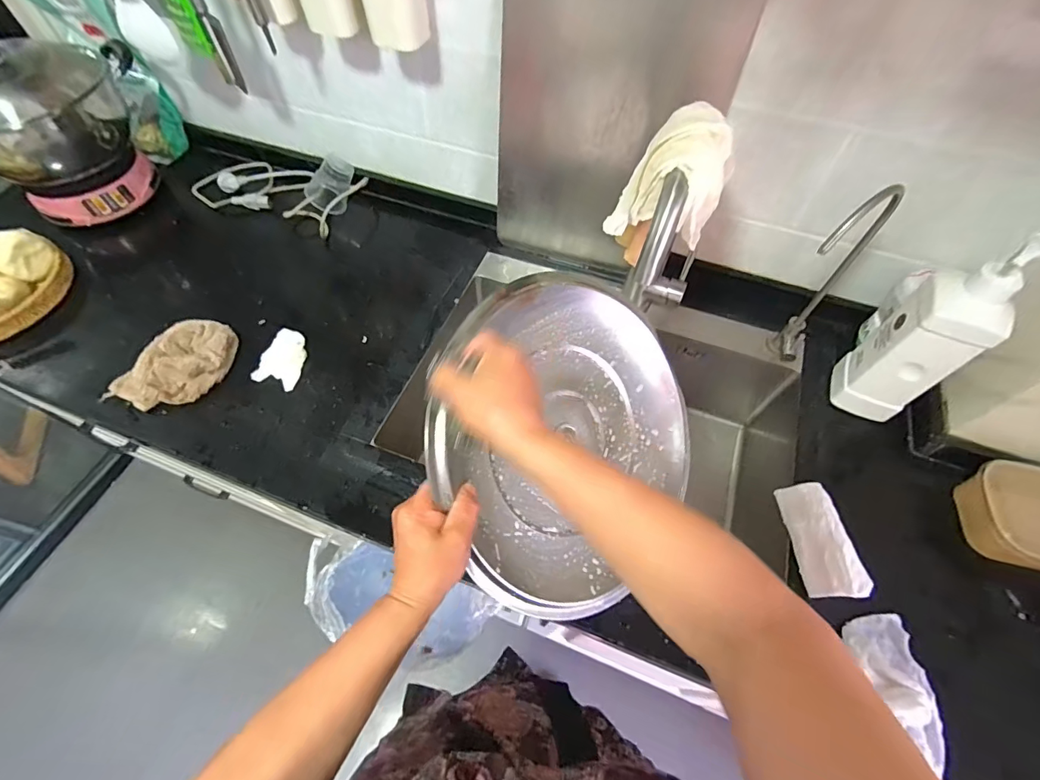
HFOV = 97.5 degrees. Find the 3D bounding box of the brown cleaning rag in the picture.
[{"bbox_3d":[-0.486,-0.035,0.654,0.108,0.055,0.157,27,61,15],"label":"brown cleaning rag"}]

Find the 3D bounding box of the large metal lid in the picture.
[{"bbox_3d":[0.047,0.040,0.470,0.316,0.038,0.307,3,84,-35],"label":"large metal lid"}]

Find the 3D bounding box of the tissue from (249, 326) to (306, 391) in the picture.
[{"bbox_3d":[-0.346,-0.046,0.671,0.055,0.023,0.090,12,58,7],"label":"tissue"}]

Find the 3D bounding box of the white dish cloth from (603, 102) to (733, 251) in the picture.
[{"bbox_3d":[0.156,-0.202,0.453,0.082,0.110,0.089,-34,64,-20],"label":"white dish cloth"}]

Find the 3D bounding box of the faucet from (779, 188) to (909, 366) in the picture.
[{"bbox_3d":[0.373,-0.120,0.560,0.114,0.264,0.040,-33,64,-20],"label":"faucet"}]

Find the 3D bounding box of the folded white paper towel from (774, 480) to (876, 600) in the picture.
[{"bbox_3d":[0.353,0.176,0.537,0.056,0.030,0.127,-4,58,-4],"label":"folded white paper towel"}]

